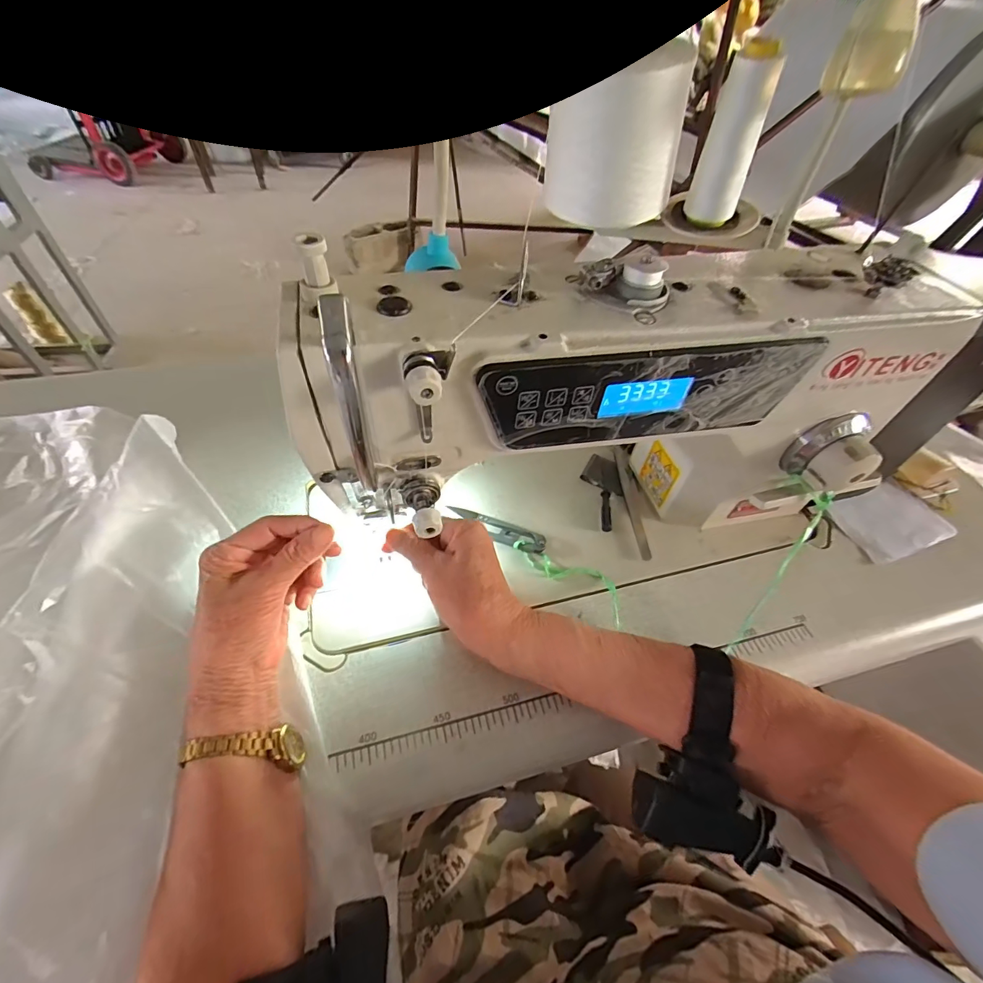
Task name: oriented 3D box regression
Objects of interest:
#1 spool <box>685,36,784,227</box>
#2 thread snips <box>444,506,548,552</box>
[{"bbox_3d":[0.272,-0.390,0.498,0.040,0.154,0.044,2,50,-2],"label":"spool"},{"bbox_3d":[0.004,0.034,0.407,0.094,0.010,0.024,21,52,13],"label":"thread snips"}]

